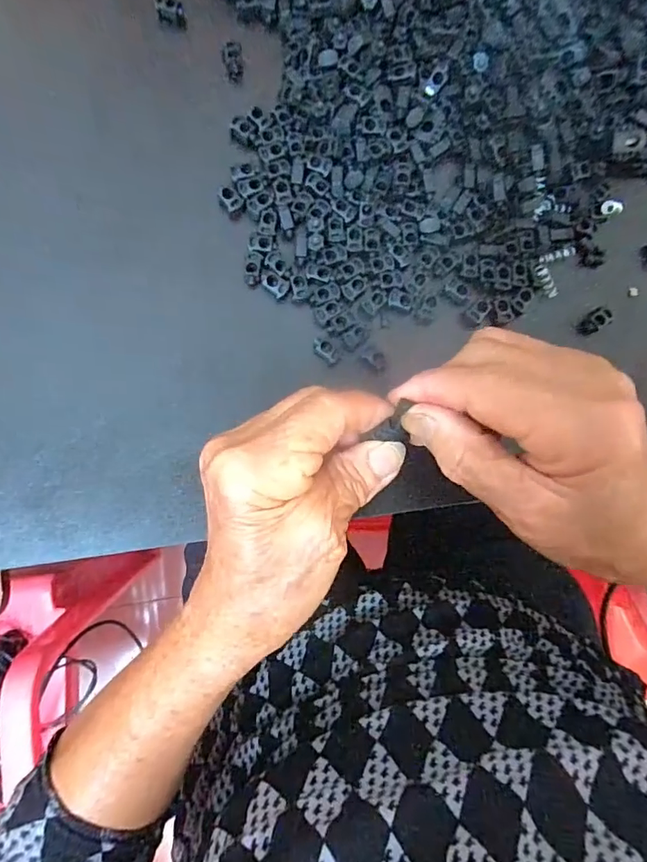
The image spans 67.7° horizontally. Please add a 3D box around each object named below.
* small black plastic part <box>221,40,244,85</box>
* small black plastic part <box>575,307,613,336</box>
[{"bbox_3d":[-0.050,-0.205,0.267,0.011,0.010,0.015,-6,87,-5],"label":"small black plastic part"},{"bbox_3d":[0.152,-0.062,0.271,0.017,0.010,0.010,-33,90,-5],"label":"small black plastic part"}]

